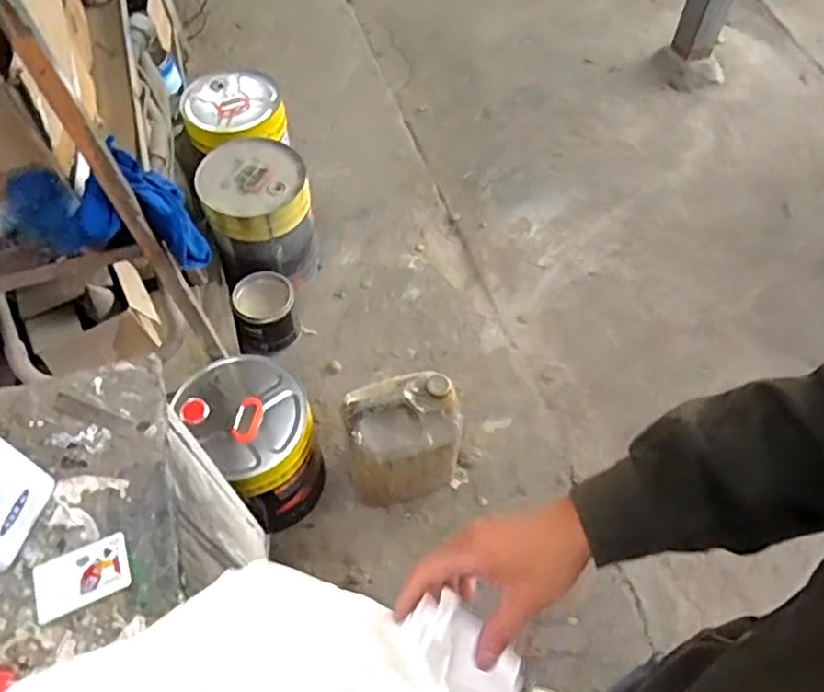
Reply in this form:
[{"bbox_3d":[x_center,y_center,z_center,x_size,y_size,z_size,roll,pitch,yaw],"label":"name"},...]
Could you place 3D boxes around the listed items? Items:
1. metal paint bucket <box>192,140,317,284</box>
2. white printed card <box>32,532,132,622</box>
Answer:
[{"bbox_3d":[-0.385,-0.328,1.720,0.248,0.376,0.256,0,58,1],"label":"metal paint bucket"},{"bbox_3d":[-0.319,0.223,0.631,0.087,0.004,0.057,-22,57,-13],"label":"white printed card"}]

